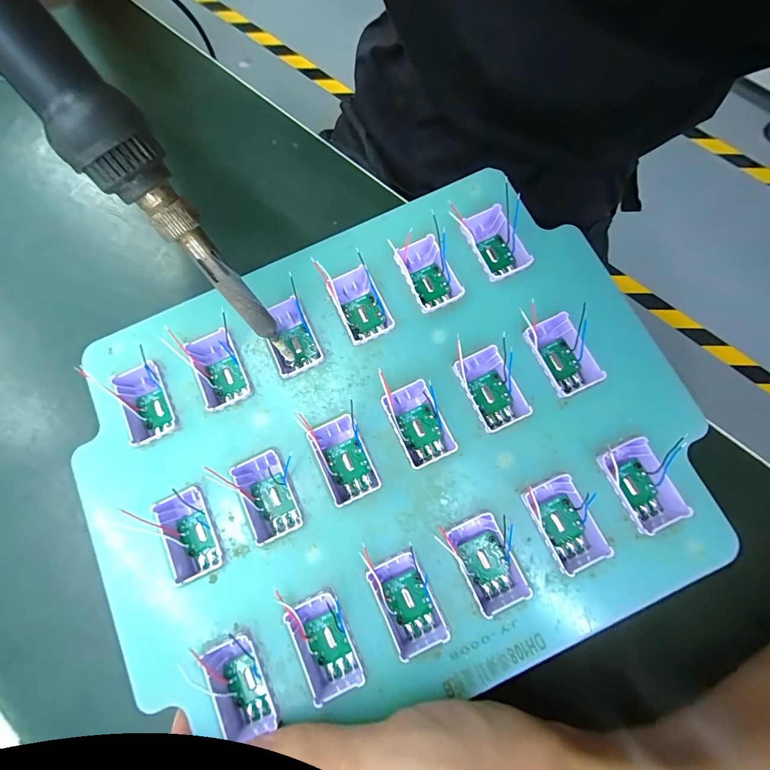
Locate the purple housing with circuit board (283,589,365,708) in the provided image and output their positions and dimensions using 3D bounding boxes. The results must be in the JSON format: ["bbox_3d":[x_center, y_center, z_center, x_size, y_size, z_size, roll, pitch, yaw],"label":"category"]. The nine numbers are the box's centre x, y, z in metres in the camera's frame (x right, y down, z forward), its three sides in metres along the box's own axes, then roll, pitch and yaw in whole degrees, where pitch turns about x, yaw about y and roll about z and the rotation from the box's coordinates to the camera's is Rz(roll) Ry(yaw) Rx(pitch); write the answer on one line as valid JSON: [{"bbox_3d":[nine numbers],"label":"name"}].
[{"bbox_3d":[-0.021,0.093,0.125,0.019,0.010,0.034,-24,79,-4],"label":"purple housing with circuit board"}]

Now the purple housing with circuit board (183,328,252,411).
[{"bbox_3d":[-0.069,-0.006,0.147,0.019,0.014,0.033,-26,79,-5],"label":"purple housing with circuit board"}]

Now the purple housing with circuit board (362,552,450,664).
[{"bbox_3d":[0.008,0.079,0.126,0.018,0.010,0.033,-26,79,-5],"label":"purple housing with circuit board"}]

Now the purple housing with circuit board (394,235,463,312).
[{"bbox_3d":[0.019,-0.048,0.151,0.020,0.010,0.033,-25,79,-5],"label":"purple housing with circuit board"}]

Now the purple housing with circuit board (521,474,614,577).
[{"bbox_3d":[0.066,0.051,0.129,0.019,0.012,0.032,-27,80,-5],"label":"purple housing with circuit board"}]

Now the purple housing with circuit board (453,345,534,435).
[{"bbox_3d":[0.043,0.002,0.140,0.020,0.010,0.031,-24,79,-4],"label":"purple housing with circuit board"}]

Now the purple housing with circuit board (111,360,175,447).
[{"bbox_3d":[-0.102,0.009,0.145,0.021,0.010,0.033,-19,79,-3],"label":"purple housing with circuit board"}]

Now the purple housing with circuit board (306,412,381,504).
[{"bbox_3d":[-0.016,0.030,0.139,0.019,0.015,0.032,-24,79,-4],"label":"purple housing with circuit board"}]

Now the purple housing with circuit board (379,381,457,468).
[{"bbox_3d":[0.013,0.015,0.139,0.020,0.011,0.031,-24,79,-4],"label":"purple housing with circuit board"}]

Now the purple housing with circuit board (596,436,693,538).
[{"bbox_3d":[0.094,0.038,0.131,0.020,0.015,0.032,-25,79,-5],"label":"purple housing with circuit board"}]

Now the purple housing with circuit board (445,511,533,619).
[{"bbox_3d":[0.037,0.065,0.128,0.019,0.012,0.033,-23,79,-4],"label":"purple housing with circuit board"}]

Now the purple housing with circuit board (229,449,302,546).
[{"bbox_3d":[-0.047,0.045,0.136,0.020,0.010,0.032,-24,79,-4],"label":"purple housing with circuit board"}]

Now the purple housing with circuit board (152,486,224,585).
[{"bbox_3d":[-0.075,0.057,0.135,0.021,0.011,0.031,-24,79,-4],"label":"purple housing with circuit board"}]

